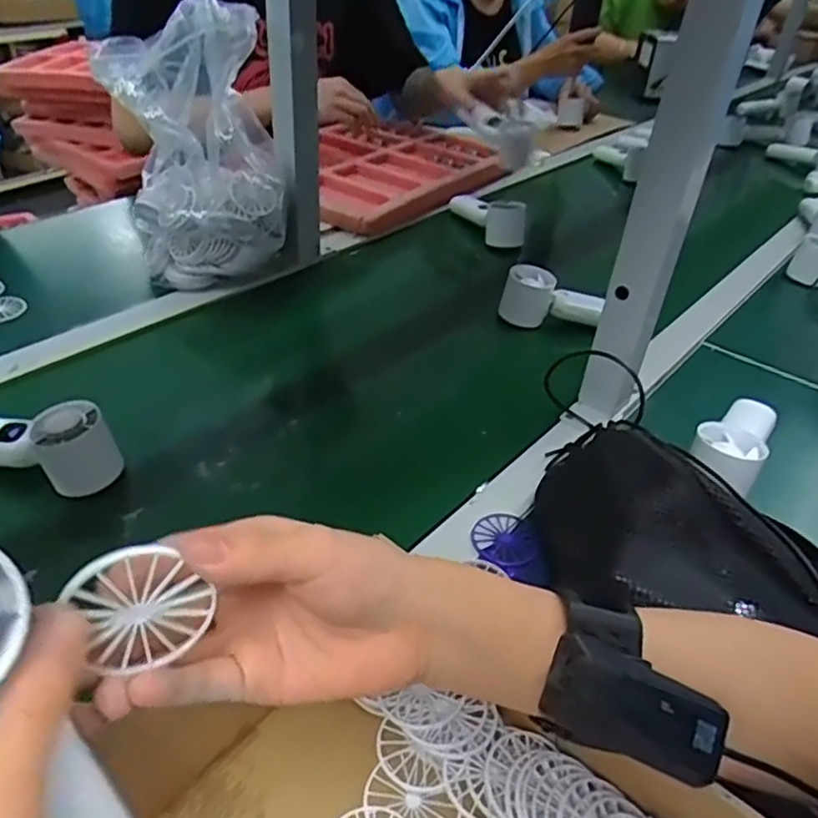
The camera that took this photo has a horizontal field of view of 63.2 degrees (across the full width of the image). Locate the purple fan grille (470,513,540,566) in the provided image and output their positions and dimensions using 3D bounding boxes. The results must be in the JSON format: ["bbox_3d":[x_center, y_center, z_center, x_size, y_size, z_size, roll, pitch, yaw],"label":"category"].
[{"bbox_3d":[0.071,0.097,0.498,0.044,0.006,0.052,-16,35,-6],"label":"purple fan grille"}]

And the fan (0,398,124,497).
[{"bbox_3d":[-0.307,0.024,0.523,0.154,0.065,0.047,13,39,9],"label":"fan"}]

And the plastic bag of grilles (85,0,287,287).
[{"bbox_3d":[-0.223,-0.272,0.715,0.167,0.260,0.139,-18,44,-27],"label":"plastic bag of grilles"}]

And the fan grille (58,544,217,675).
[{"bbox_3d":[-0.090,0.067,0.224,0.040,0.050,0.006,-15,33,-20],"label":"fan grille"}]

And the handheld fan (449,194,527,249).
[{"bbox_3d":[0.112,-0.281,0.951,0.046,0.057,0.158,-18,44,-27],"label":"handheld fan"}]

